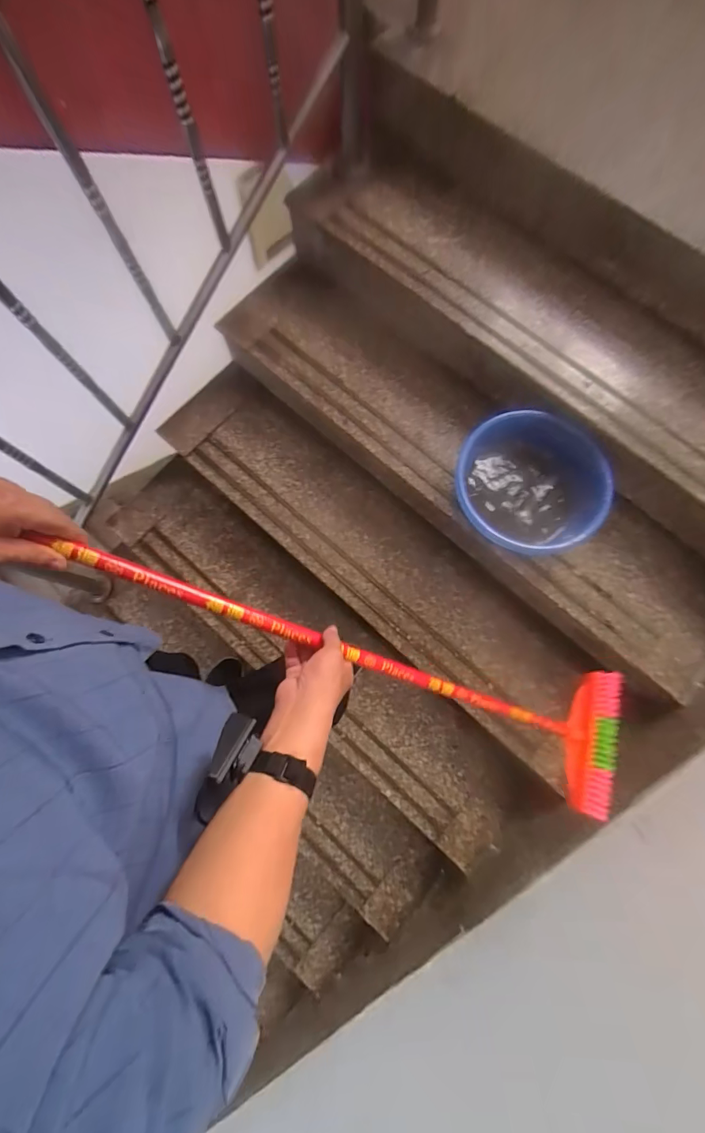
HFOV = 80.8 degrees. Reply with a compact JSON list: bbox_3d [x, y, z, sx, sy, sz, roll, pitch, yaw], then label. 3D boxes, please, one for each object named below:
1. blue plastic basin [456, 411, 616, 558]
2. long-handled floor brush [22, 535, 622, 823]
[{"bbox_3d":[0.380,-0.175,0.901,0.298,0.119,0.272,0,77,0],"label":"blue plastic basin"},{"bbox_3d":[0.063,0.145,0.586,0.879,0.047,0.218,24,77,-18],"label":"long-handled floor brush"}]

